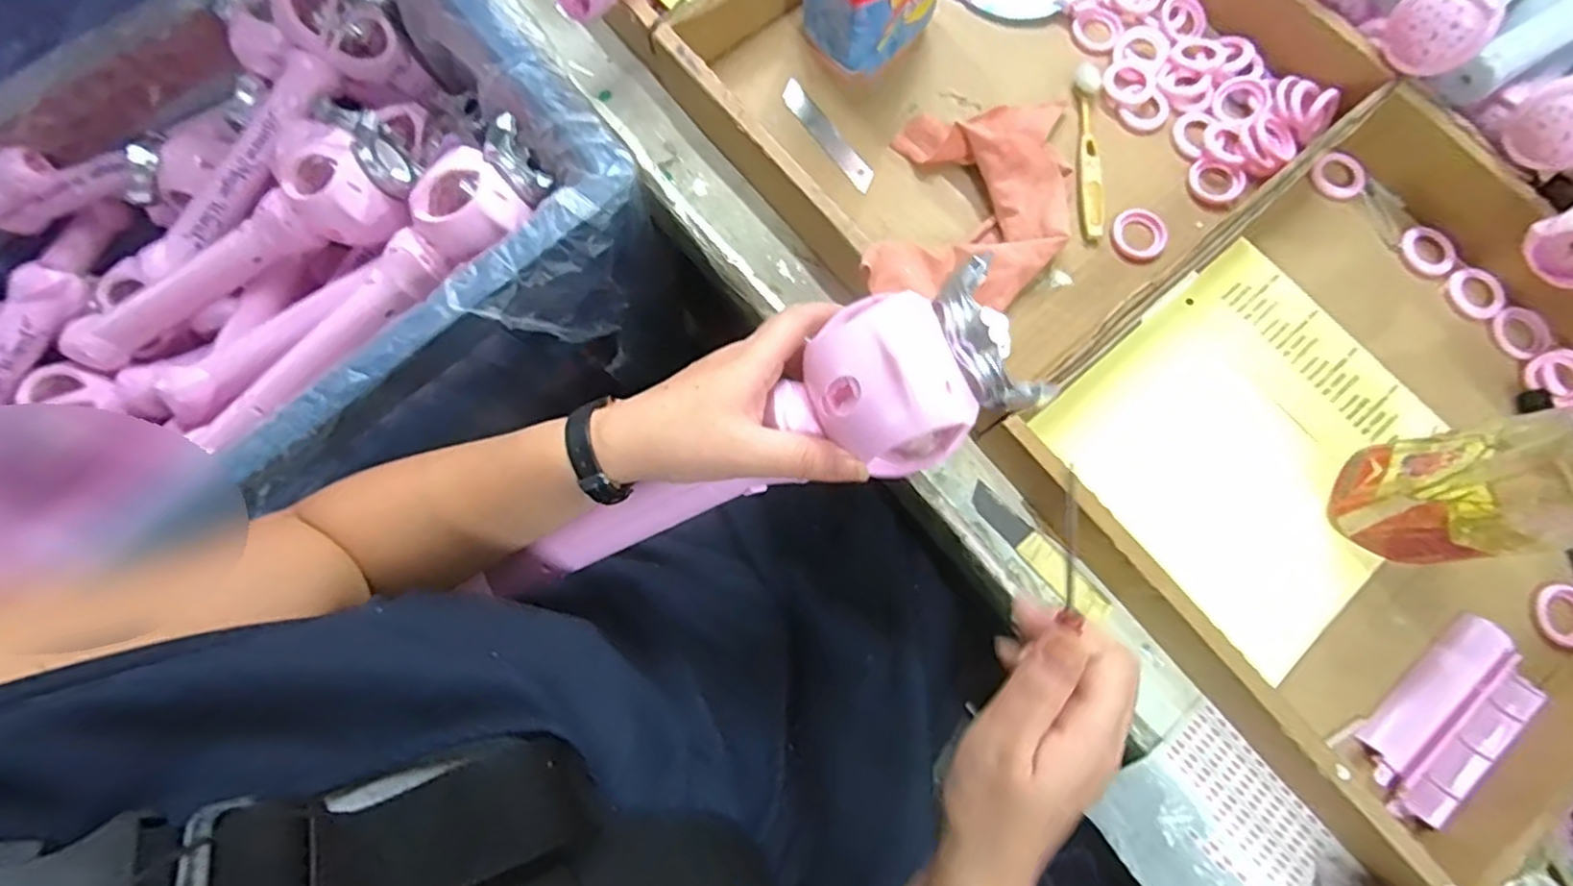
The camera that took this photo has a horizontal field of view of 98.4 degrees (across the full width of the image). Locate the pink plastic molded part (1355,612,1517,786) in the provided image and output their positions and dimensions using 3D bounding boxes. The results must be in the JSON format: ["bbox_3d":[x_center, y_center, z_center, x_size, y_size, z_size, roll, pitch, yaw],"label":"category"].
[{"bbox_3d":[0.391,0.153,0.410,0.124,0.014,0.026,-40,81,-8],"label":"pink plastic molded part"}]

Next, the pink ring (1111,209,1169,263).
[{"bbox_3d":[0.248,-0.146,0.478,0.038,0.006,0.037,0,77,0],"label":"pink ring"}]

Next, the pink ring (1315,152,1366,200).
[{"bbox_3d":[0.406,-0.195,0.497,0.033,0.006,0.037,-17,78,-4],"label":"pink ring"}]

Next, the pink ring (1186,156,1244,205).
[{"bbox_3d":[0.308,-0.188,0.488,0.039,0.005,0.038,0,77,0],"label":"pink ring"}]

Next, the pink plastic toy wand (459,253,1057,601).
[{"bbox_3d":[-0.031,0.017,0.350,0.309,0.054,0.074,-28,78,22],"label":"pink plastic toy wand"}]

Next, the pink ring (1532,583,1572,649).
[{"bbox_3d":[0.491,0.108,0.425,0.035,0.004,0.039,40,80,8],"label":"pink ring"}]

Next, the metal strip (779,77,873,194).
[{"bbox_3d":[0.030,-0.225,0.498,0.018,0.004,0.103,-37,80,4],"label":"metal strip"}]

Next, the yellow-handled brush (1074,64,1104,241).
[{"bbox_3d":[0.220,-0.212,0.492,0.018,0.011,0.138,4,77,1],"label":"yellow-handled brush"}]

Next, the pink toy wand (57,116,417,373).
[{"bbox_3d":[-0.481,-0.162,0.593,0.350,0.068,0.091,-26,78,11],"label":"pink toy wand"}]

